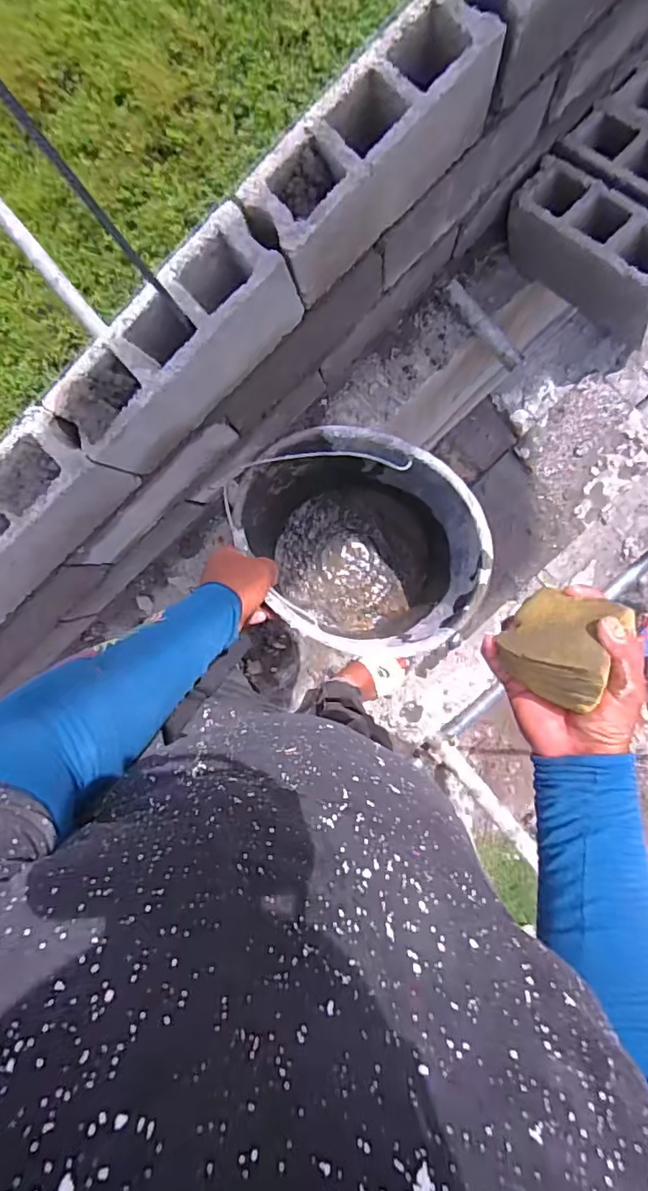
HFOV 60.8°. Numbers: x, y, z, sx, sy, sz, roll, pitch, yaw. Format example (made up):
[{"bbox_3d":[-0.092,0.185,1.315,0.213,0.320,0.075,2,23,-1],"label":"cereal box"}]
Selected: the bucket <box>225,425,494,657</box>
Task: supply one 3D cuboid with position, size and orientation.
[{"bbox_3d":[0.039,-0.060,0.740,0.272,0.280,0.272,0,87,-4],"label":"bucket"}]

